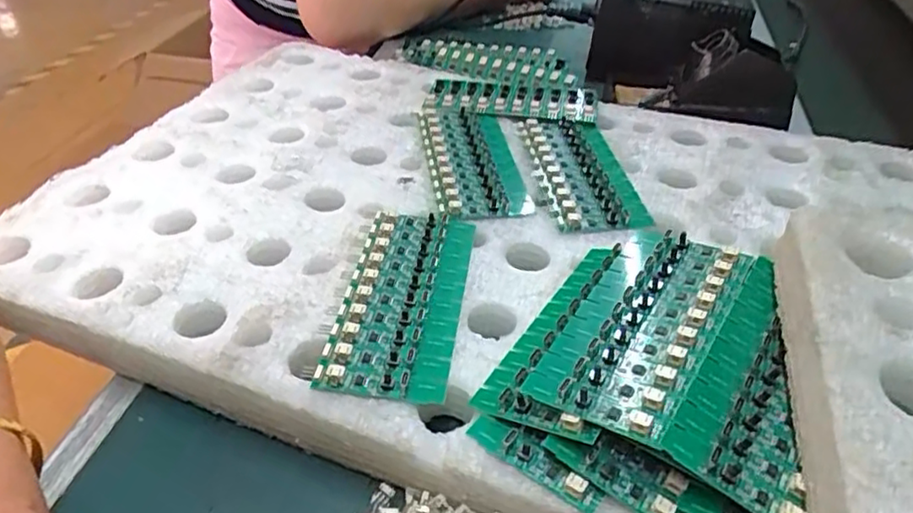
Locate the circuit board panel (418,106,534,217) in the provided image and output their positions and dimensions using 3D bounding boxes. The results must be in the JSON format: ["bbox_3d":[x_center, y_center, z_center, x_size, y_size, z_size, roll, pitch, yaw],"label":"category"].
[{"bbox_3d":[0.012,-0.075,0.466,0.064,0.010,0.142,-4,40,-7],"label":"circuit board panel"}]

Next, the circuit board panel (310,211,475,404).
[{"bbox_3d":[-0.028,0.019,0.352,0.061,0.008,0.138,6,39,6],"label":"circuit board panel"}]

